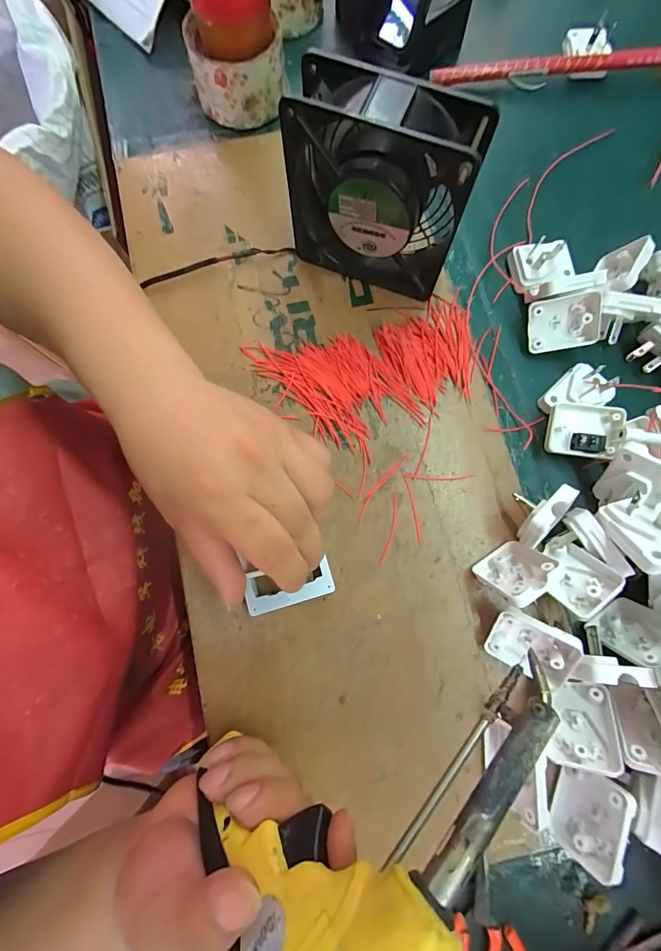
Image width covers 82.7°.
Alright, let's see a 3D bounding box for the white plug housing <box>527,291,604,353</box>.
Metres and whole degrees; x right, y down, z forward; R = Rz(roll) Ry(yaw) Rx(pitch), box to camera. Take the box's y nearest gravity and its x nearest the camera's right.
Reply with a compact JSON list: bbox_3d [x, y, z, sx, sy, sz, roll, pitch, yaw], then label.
[{"bbox_3d":[0.181,-0.119,0.294,0.048,0.015,0.039,-6,112,13],"label":"white plug housing"}]

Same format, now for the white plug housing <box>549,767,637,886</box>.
[{"bbox_3d":[0.158,0.206,0.228,0.017,0.040,0.047,27,77,-30],"label":"white plug housing"}]

